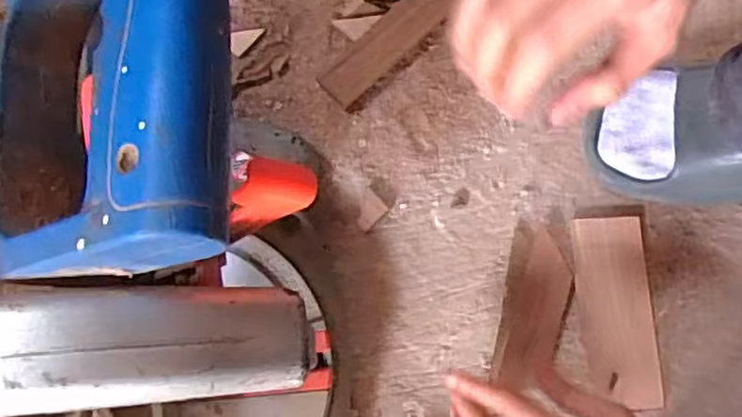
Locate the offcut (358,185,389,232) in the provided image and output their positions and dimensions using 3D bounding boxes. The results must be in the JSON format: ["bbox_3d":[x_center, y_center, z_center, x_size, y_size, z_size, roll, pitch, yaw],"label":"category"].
[{"bbox_3d":[-0.002,0.000,0.543,0.027,0.004,0.025,-42,80,-8],"label":"offcut"}]

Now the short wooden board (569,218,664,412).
[{"bbox_3d":[0.190,0.078,0.526,0.056,0.010,0.142,-2,77,0],"label":"short wooden board"}]

